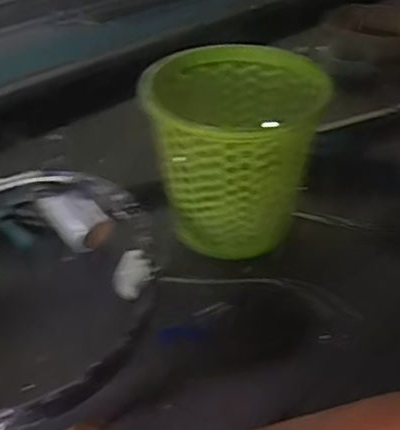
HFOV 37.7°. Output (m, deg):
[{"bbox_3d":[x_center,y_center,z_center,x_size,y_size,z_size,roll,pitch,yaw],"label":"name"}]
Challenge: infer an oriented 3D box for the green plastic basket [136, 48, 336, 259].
[{"bbox_3d":[0.034,-0.093,0.880,0.237,0.249,0.251,-1,39,0],"label":"green plastic basket"}]

